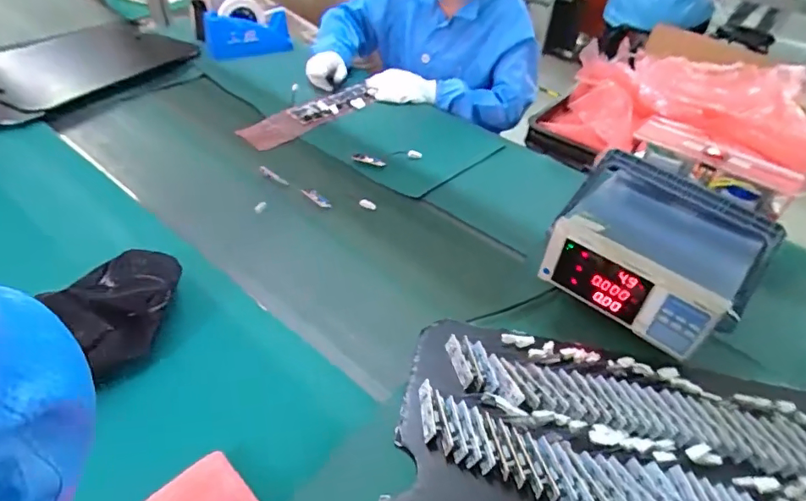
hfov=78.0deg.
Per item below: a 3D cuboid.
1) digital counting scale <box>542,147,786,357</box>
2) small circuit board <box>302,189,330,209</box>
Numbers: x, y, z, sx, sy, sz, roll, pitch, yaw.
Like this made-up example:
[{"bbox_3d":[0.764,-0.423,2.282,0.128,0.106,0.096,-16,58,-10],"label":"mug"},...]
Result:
[{"bbox_3d":[0.343,-0.002,0.676,0.238,0.123,0.201,33,49,27],"label":"digital counting scale"},{"bbox_3d":[-0.155,-0.094,0.888,0.063,0.024,0.011,30,47,25],"label":"small circuit board"}]

